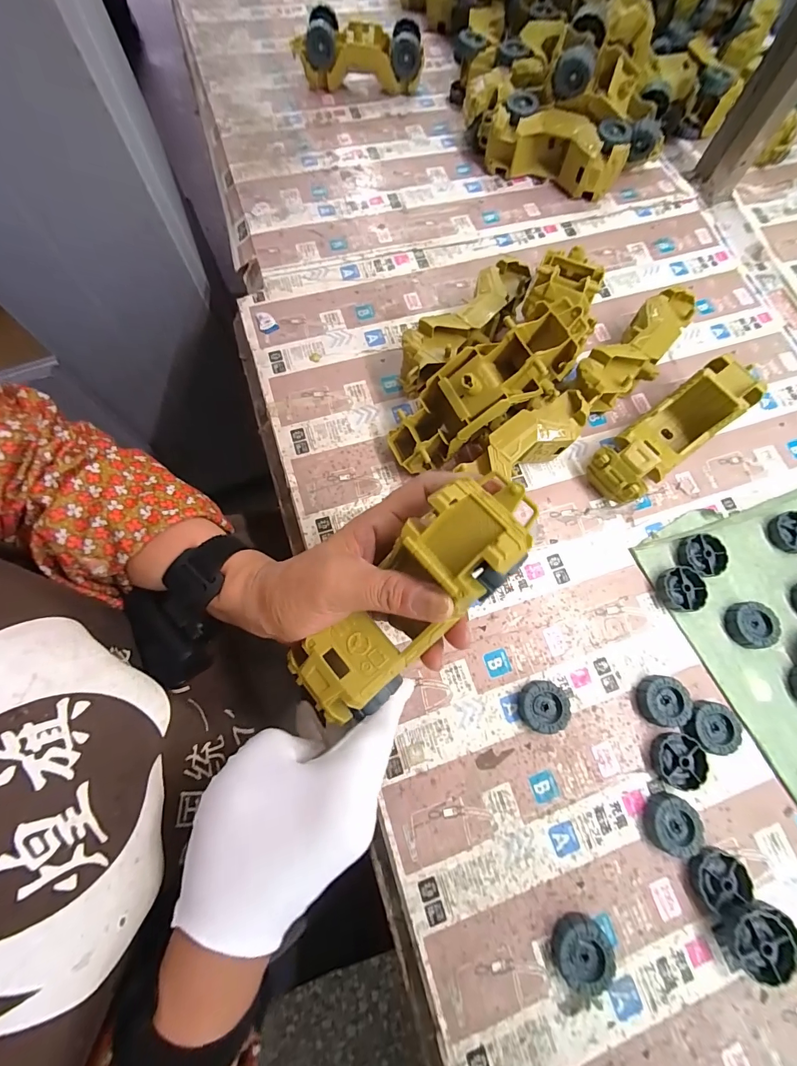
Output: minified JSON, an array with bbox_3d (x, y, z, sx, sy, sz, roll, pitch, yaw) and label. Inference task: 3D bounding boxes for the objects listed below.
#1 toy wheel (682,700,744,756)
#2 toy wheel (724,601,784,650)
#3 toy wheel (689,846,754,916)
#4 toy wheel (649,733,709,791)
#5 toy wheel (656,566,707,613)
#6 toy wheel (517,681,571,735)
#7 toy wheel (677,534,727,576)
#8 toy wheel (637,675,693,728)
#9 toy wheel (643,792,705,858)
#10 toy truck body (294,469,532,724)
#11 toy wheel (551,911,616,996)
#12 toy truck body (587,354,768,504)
[{"bbox_3d":[0.252,0.157,0.317,0.042,0.010,0.038,41,76,11],"label":"toy wheel"},{"bbox_3d":[0.310,0.079,0.343,0.044,0.013,0.038,-16,74,-7],"label":"toy wheel"},{"bbox_3d":[0.233,0.249,0.289,0.038,0.011,0.035,0,72,-2],"label":"toy wheel"},{"bbox_3d":[0.220,0.178,0.310,0.037,0.010,0.038,0,72,-2],"label":"toy wheel"},{"bbox_3d":[0.250,0.050,0.351,0.041,0.012,0.038,0,72,-2],"label":"toy wheel"},{"bbox_3d":[0.116,0.139,0.317,0.037,0.014,0.037,0,72,-2],"label":"toy wheel"},{"bbox_3d":[0.275,0.021,0.361,0.041,0.013,0.037,1,72,-1],"label":"toy wheel"},{"bbox_3d":[0.215,0.137,0.323,0.038,0.012,0.038,0,72,-2],"label":"toy wheel"},{"bbox_3d":[0.207,0.219,0.296,0.038,0.014,0.038,0,72,-2],"label":"toy wheel"},{"bbox_3d":[0.006,0.039,0.223,0.054,0.039,0.167,43,105,11],"label":"toy truck body"},{"bbox_3d":[0.124,0.282,0.267,0.037,0.014,0.035,0,72,-2],"label":"toy wheel"},{"bbox_3d":[0.250,-0.092,0.366,0.149,0.067,0.053,-37,77,-12],"label":"toy truck body"}]

